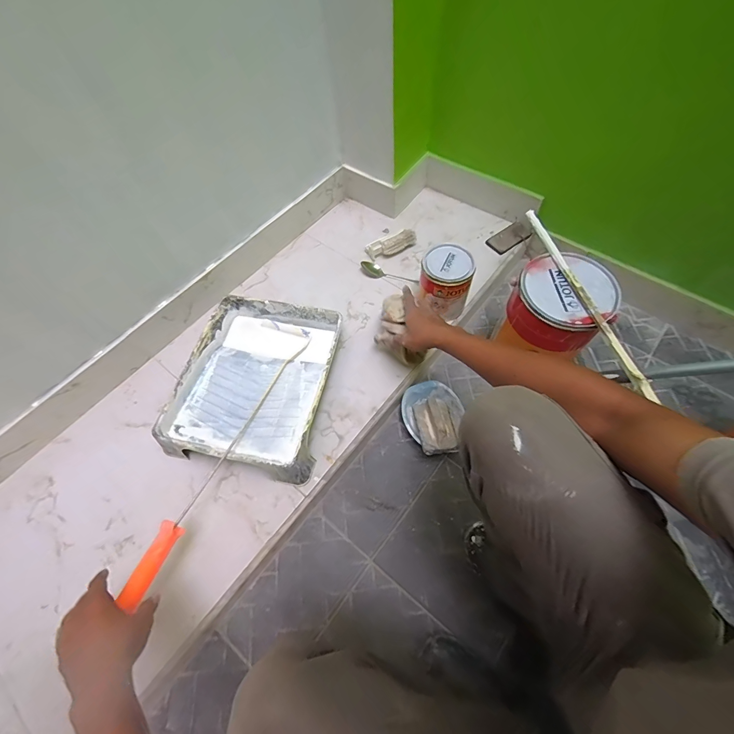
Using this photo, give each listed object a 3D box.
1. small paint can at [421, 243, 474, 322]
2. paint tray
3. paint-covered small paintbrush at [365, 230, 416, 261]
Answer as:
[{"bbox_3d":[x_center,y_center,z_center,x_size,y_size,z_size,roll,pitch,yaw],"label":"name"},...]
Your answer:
[{"bbox_3d":[0.172,-0.180,0.796,0.101,0.143,0.108,-1,62,3],"label":"small paint can"},{"bbox_3d":[-0.221,0.027,0.750,0.294,0.069,0.355,10,63,9],"label":"paint tray"},{"bbox_3d":[0.064,-0.317,0.924,0.130,0.047,0.032,-18,63,-6],"label":"paint-covered small paintbrush"}]

